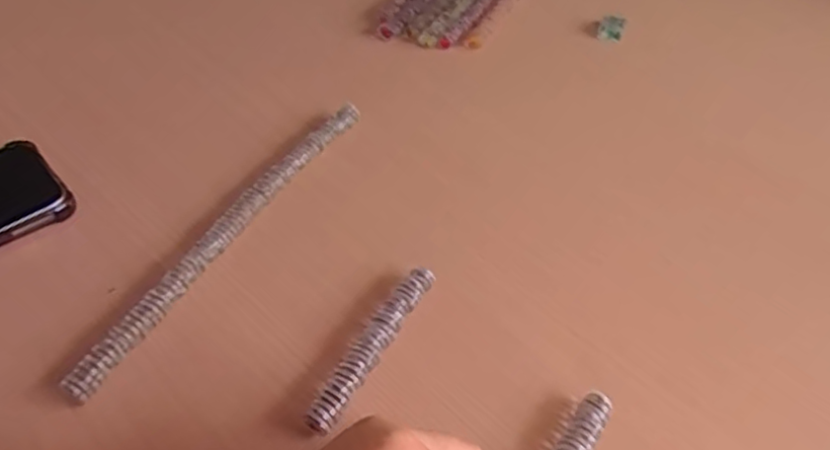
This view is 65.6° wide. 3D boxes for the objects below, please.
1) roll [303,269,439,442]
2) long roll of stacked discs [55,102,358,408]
[{"bbox_3d":[-0.021,0.064,0.346,0.014,0.016,0.111,23,50,20],"label":"roll"},{"bbox_3d":[-0.111,0.002,0.403,0.015,0.022,0.262,21,50,19],"label":"long roll of stacked discs"}]

